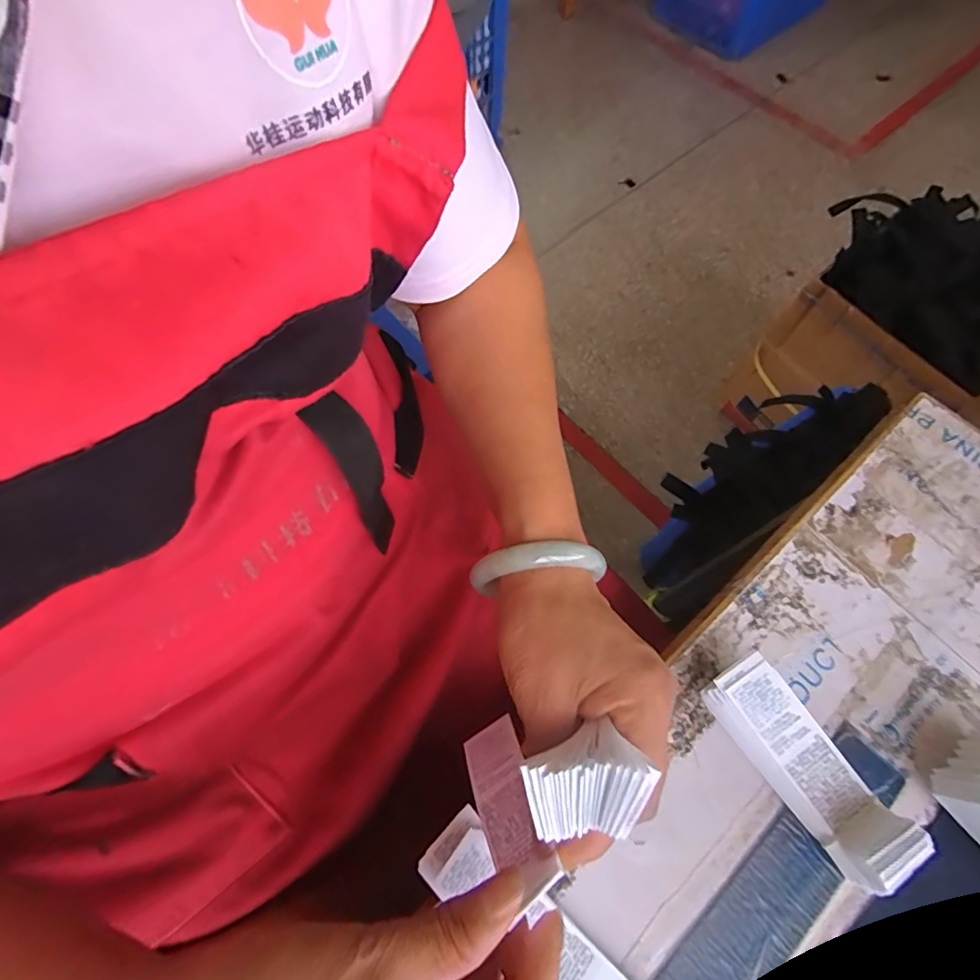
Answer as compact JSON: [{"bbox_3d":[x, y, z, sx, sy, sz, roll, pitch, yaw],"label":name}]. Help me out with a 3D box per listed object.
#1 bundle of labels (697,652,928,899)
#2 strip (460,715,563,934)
[{"bbox_3d":[0.162,0.139,0.264,0.035,0.050,0.106,-32,70,-14],"label":"bundle of labels"},{"bbox_3d":[0.007,0.146,0.242,0.030,0.094,0.008,-35,113,-1],"label":"strip"}]

